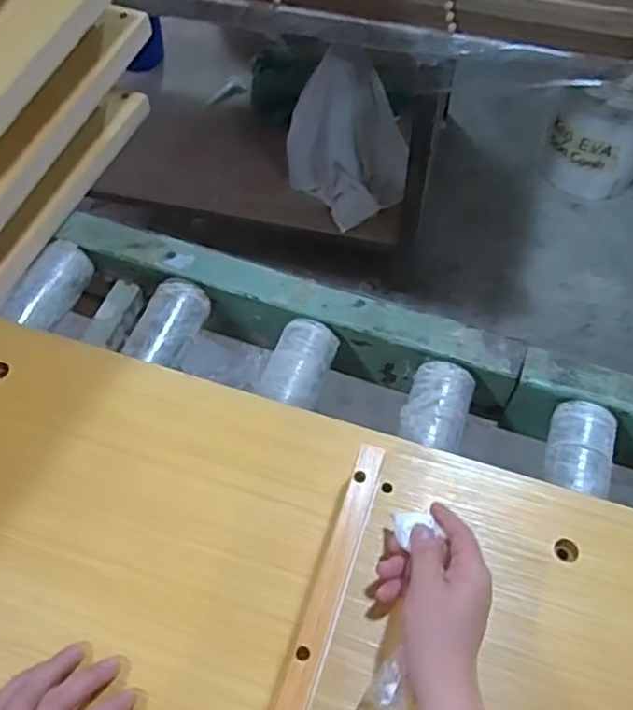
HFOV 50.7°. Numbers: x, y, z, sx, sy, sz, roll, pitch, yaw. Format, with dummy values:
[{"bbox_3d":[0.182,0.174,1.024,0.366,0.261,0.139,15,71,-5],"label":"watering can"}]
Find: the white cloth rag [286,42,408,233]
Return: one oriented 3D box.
[{"bbox_3d":[0.067,-0.459,1.445,0.278,0.329,0.177,8,59,4],"label":"white cloth rag"}]

